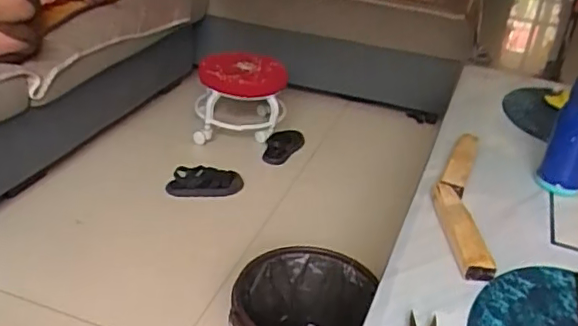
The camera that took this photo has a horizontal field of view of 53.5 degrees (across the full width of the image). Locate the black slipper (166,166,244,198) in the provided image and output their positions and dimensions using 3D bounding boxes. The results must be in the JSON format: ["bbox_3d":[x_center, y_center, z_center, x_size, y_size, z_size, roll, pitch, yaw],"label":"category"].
[{"bbox_3d":[-0.231,0.053,1.589,0.210,0.073,0.073,-5,31,-18],"label":"black slipper"}]

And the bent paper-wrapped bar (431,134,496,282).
[{"bbox_3d":[0.285,0.040,0.959,0.082,0.025,0.431,11,29,9],"label":"bent paper-wrapped bar"}]

